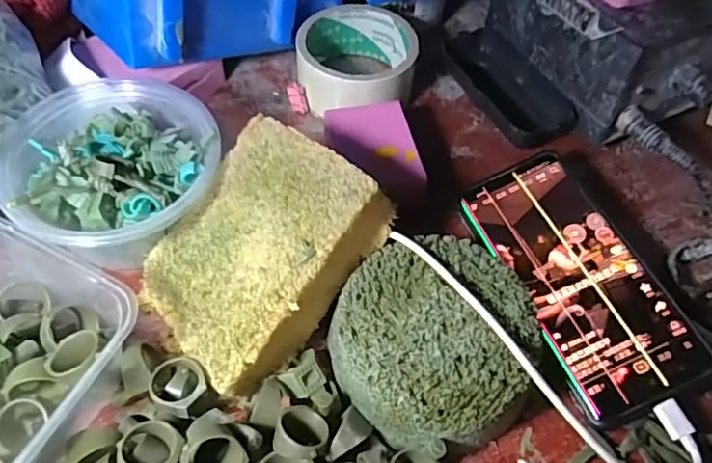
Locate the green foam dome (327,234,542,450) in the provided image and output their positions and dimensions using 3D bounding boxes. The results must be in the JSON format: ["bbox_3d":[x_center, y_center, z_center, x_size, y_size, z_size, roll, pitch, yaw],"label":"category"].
[{"bbox_3d":[0.039,0.057,0.293,0.099,0.045,0.099,1,56,-2],"label":"green foam dome"}]

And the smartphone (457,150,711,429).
[{"bbox_3d":[0.130,0.023,0.325,0.077,0.005,0.161,-25,59,-1],"label":"smartphone"}]

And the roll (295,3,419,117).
[{"bbox_3d":[0.000,-0.122,0.412,0.083,0.044,0.086,1,56,-2],"label":"roll"}]

